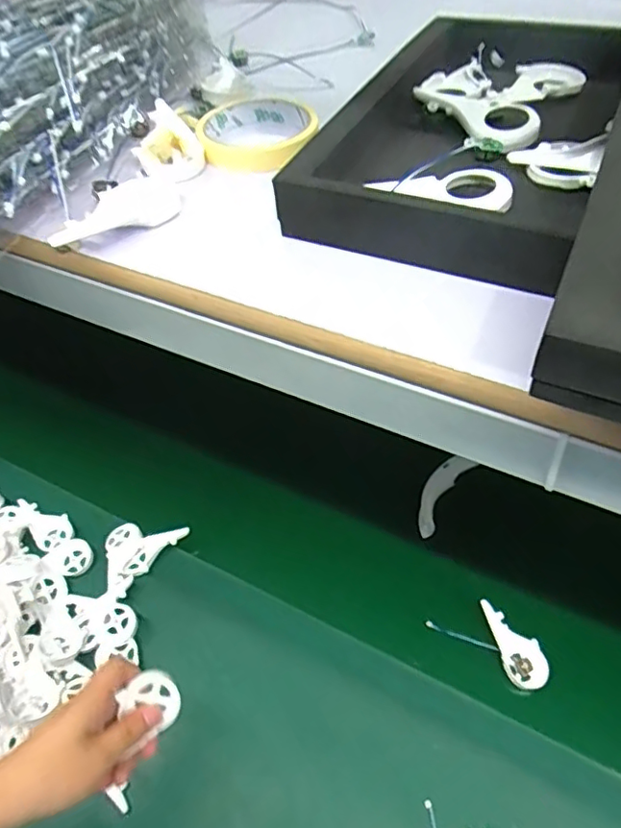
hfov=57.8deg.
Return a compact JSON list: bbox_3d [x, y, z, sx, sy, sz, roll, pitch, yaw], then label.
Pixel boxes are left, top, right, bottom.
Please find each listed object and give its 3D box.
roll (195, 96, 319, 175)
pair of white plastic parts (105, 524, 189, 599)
[{"bbox_3d":[-0.039,-0.209,0.423,0.087,0.026,0.083,-15,52,-5],"label":"roll"},{"bbox_3d":[-0.217,0.169,0.699,0.072,0.017,0.109,31,61,27],"label":"pair of white plastic parts"}]

